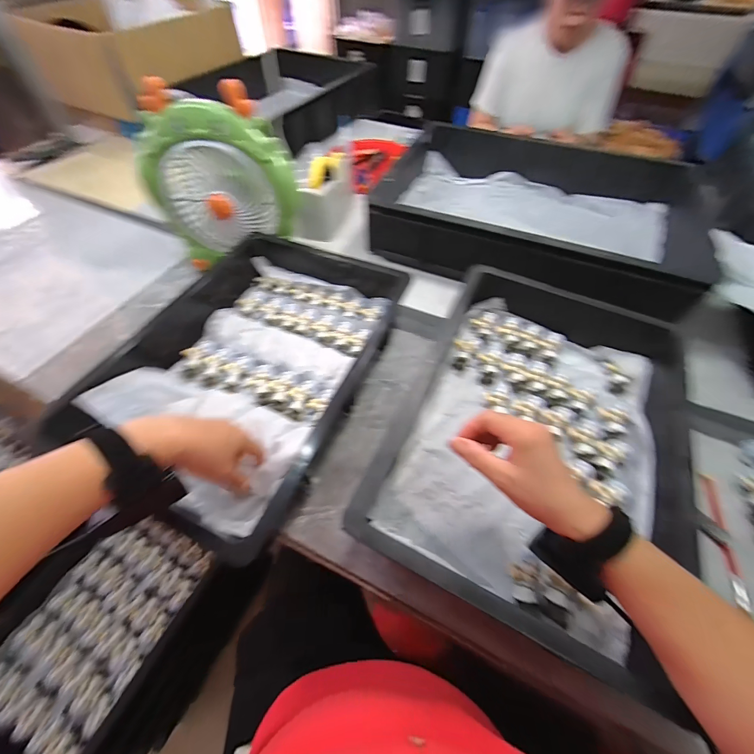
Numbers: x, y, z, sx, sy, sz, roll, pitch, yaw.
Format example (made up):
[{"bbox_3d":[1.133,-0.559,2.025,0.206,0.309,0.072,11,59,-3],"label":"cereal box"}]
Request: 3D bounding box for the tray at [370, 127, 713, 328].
[{"bbox_3d":[0.299,-0.332,0.640,0.559,0.093,0.408,21,58,13],"label":"tray"}]

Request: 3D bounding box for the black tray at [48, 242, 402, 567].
[{"bbox_3d":[-0.165,-0.043,0.481,0.322,0.097,0.461,20,58,13],"label":"black tray"}]

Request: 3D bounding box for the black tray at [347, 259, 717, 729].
[{"bbox_3d":[0.204,0.056,0.418,0.300,0.102,0.448,22,59,14],"label":"black tray"}]

